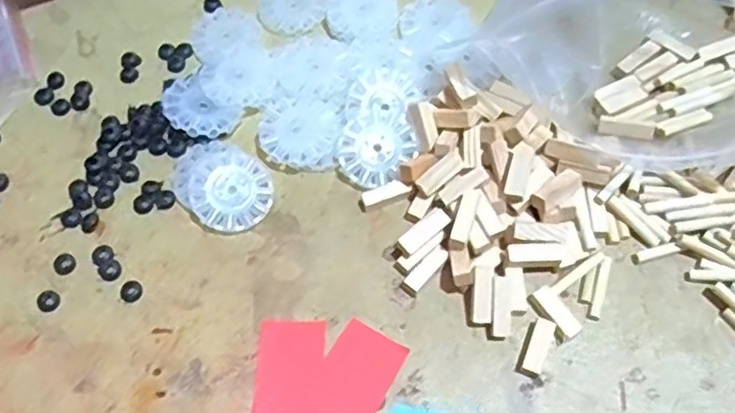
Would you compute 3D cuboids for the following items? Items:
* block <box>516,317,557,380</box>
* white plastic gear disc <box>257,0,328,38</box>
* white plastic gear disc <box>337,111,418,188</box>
[{"bbox_3d":[0.074,0.062,0.286,0.010,0.008,0.025,21,65,12],"label":"block"},{"bbox_3d":[-0.045,-0.118,0.382,0.038,0.005,0.047,-17,63,-7],"label":"white plastic gear disc"},{"bbox_3d":[0.004,-0.030,0.330,0.035,0.004,0.040,40,80,5],"label":"white plastic gear disc"}]

